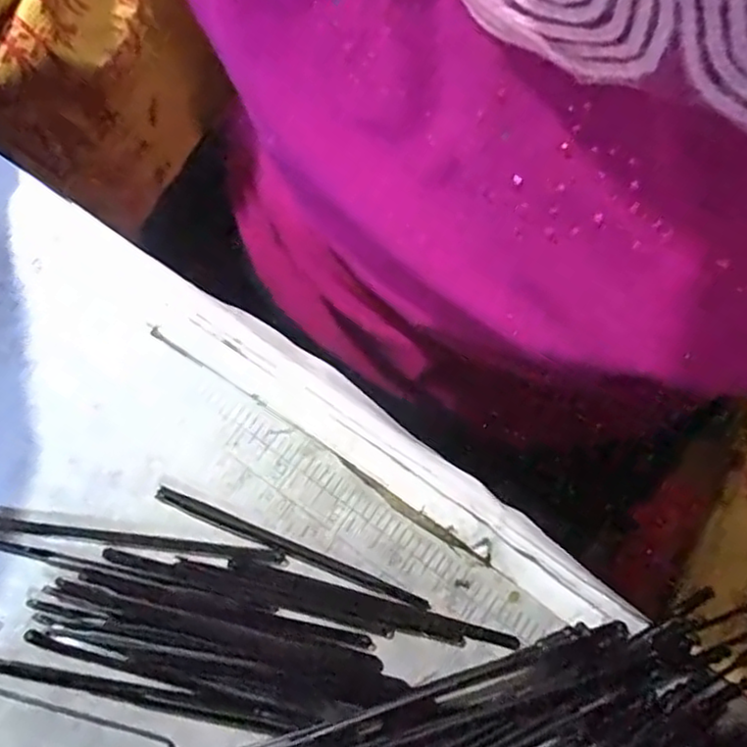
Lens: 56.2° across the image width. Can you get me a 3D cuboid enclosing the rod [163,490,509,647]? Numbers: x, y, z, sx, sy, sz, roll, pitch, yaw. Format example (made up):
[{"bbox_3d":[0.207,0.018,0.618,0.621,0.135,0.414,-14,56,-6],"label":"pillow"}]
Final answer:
[{"bbox_3d":[-0.014,0.068,0.240,0.130,0.004,0.006,22,75,5],"label":"rod"}]

